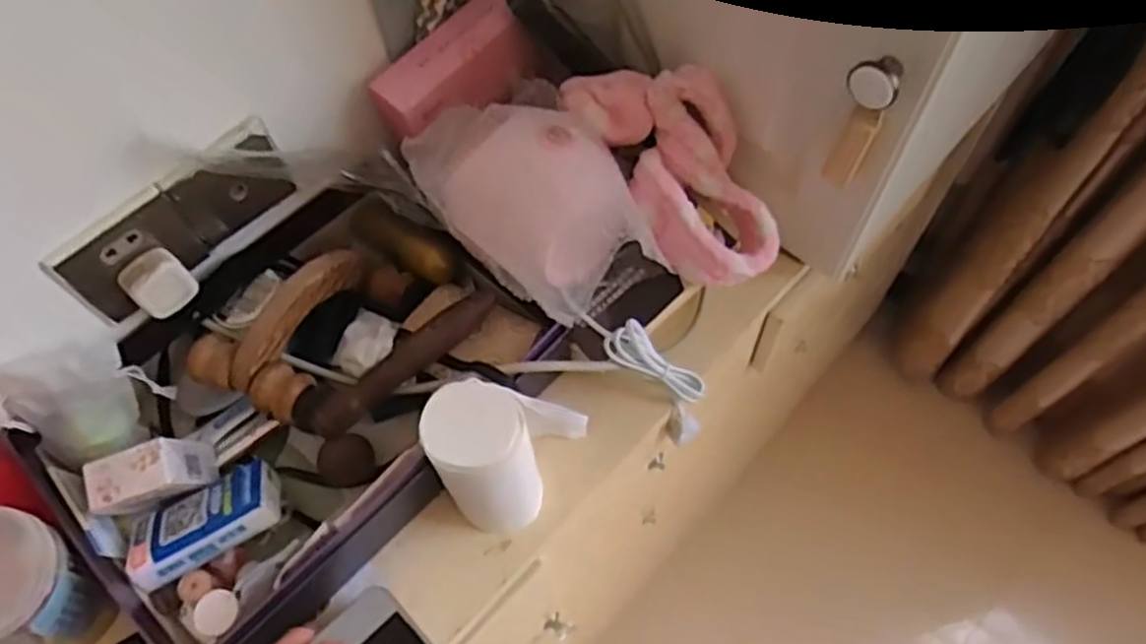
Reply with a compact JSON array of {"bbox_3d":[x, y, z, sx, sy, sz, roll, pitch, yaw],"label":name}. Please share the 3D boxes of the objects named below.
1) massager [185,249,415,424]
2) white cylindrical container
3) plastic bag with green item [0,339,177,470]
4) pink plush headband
[{"bbox_3d":[-0.203,-0.007,0.584,0.091,0.058,0.166,28,52,17],"label":"massager"},{"bbox_3d":[-0.057,0.096,0.517,0.063,0.139,0.060,-1,61,2],"label":"white cylindrical container"},{"bbox_3d":[-0.357,0.056,0.549,0.062,0.093,0.080,24,65,15],"label":"plastic bag with green item"},{"bbox_3d":[0.084,-0.123,0.584,0.112,0.071,0.196,-29,64,-13],"label":"pink plush headband"}]

